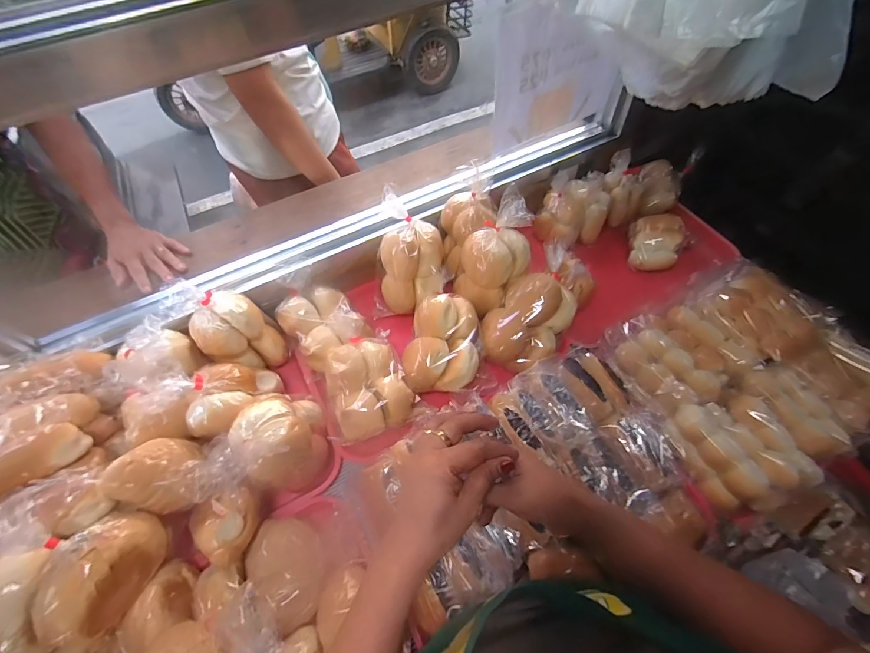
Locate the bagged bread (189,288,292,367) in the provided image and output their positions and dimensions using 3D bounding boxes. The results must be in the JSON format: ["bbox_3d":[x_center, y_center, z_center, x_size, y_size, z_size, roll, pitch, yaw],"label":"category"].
[{"bbox_3d":[-0.302,0.012,0.624,0.106,0.125,0.076,-27,61,-14],"label":"bagged bread"}]

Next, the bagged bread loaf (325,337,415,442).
[{"bbox_3d":[-0.102,0.081,0.599,0.115,0.060,0.142,-21,60,-11],"label":"bagged bread loaf"}]

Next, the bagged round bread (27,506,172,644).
[{"bbox_3d":[-0.356,0.264,0.432,0.067,0.090,0.123,8,59,7],"label":"bagged round bread"}]

